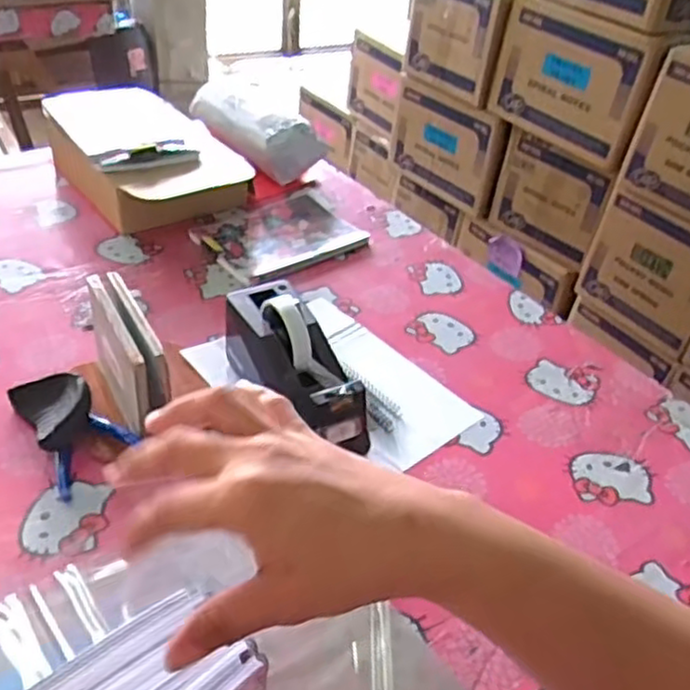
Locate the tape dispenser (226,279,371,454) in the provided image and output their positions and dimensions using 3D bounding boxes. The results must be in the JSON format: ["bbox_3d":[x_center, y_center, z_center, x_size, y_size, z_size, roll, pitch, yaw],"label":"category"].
[{"bbox_3d":[-0.053,0.021,0.733,0.078,0.120,0.200,-17,45,-25],"label":"tape dispenser"}]

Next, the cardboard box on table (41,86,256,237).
[{"bbox_3d":[-0.303,-0.286,1.072,0.218,0.088,0.336,-23,48,-30],"label":"cardboard box on table"}]

